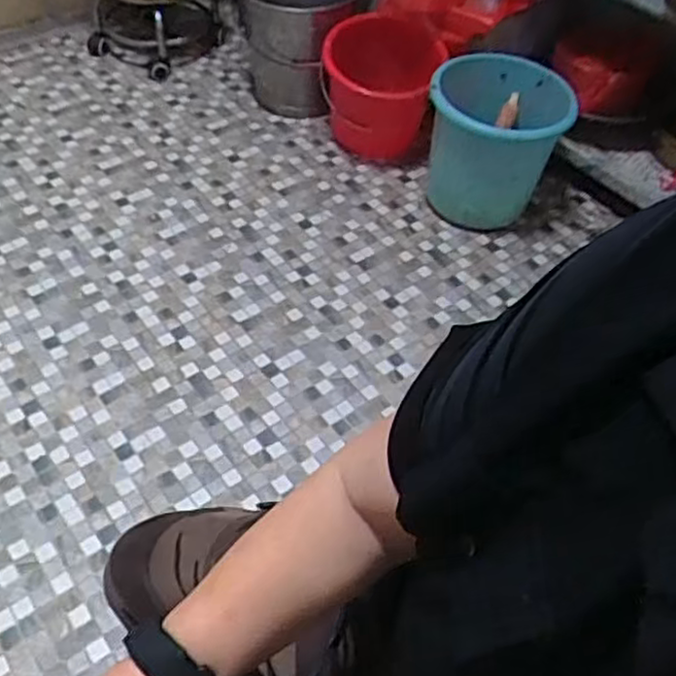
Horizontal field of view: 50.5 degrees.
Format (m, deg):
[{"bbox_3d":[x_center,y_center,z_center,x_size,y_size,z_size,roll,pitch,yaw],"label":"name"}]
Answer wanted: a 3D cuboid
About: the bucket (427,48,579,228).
[{"bbox_3d":[0.337,-0.428,1.553,0.290,0.296,0.252,7,50,1],"label":"bucket"}]

